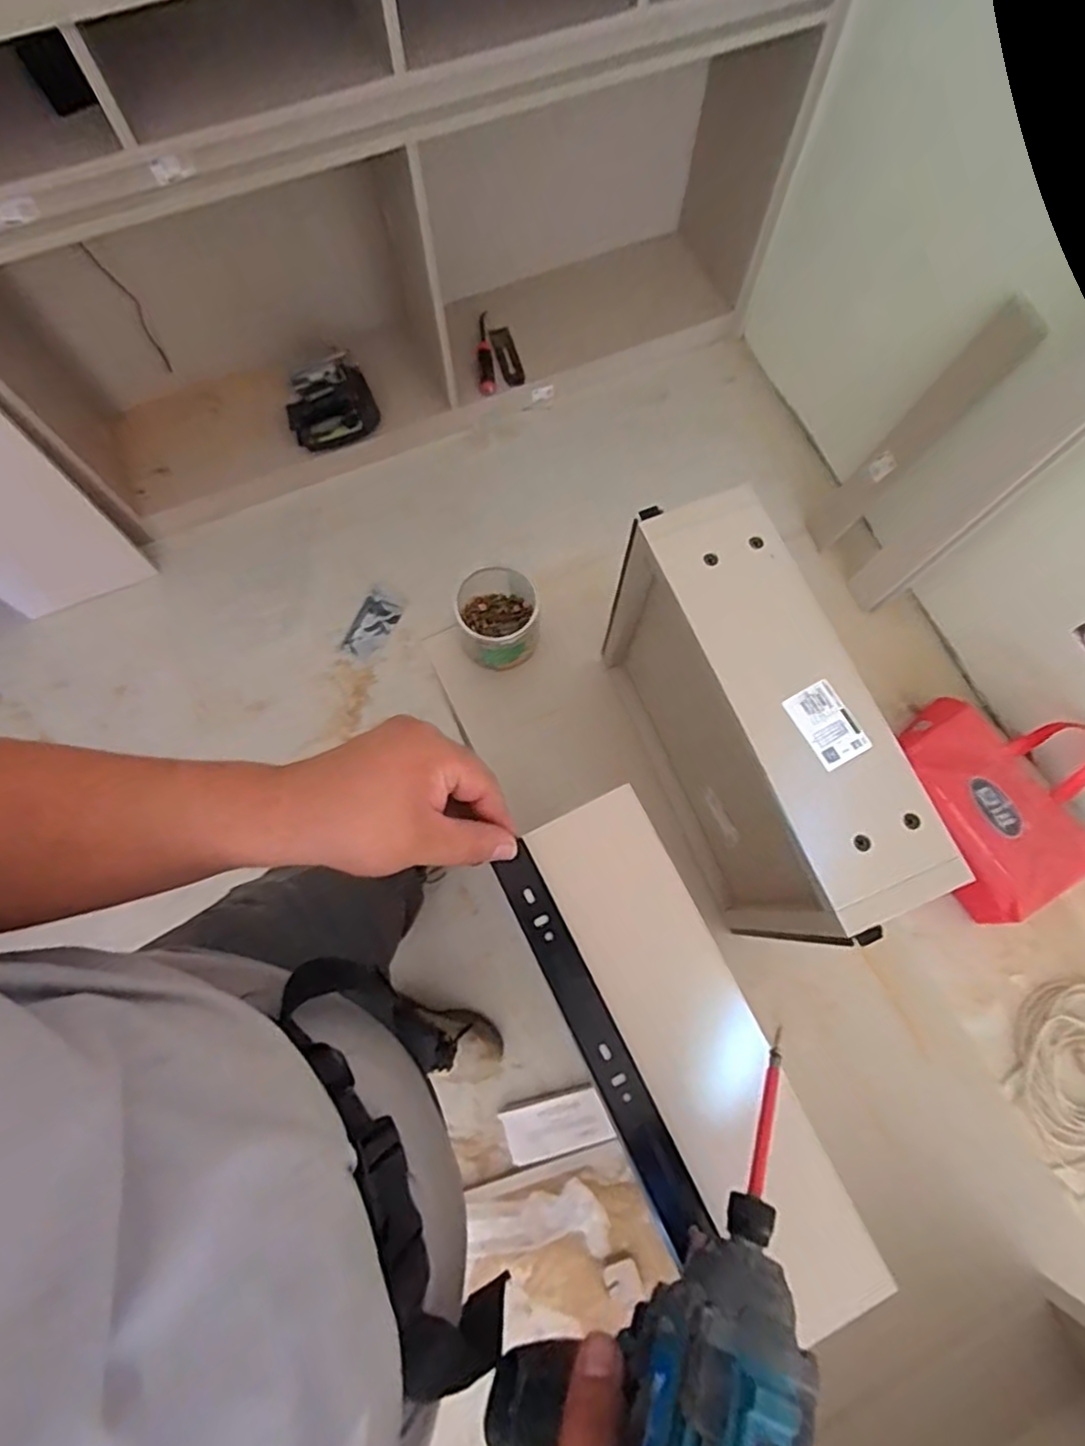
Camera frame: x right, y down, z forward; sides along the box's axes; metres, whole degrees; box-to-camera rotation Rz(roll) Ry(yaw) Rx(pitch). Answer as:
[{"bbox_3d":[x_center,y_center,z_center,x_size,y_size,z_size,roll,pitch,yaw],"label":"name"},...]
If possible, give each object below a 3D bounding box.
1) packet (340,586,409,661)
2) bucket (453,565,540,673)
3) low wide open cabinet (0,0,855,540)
[{"bbox_3d":[-0.373,-0.226,1.480,0.085,0.019,0.176,28,76,7],"label":"packet"},{"bbox_3d":[-0.052,-0.124,0.780,0.088,0.086,0.101,-5,74,-2],"label":"bucket"},{"bbox_3d":[-0.213,-1.006,1.294,1.652,0.993,0.359,-27,76,-8],"label":"low wide open cabinet"}]

